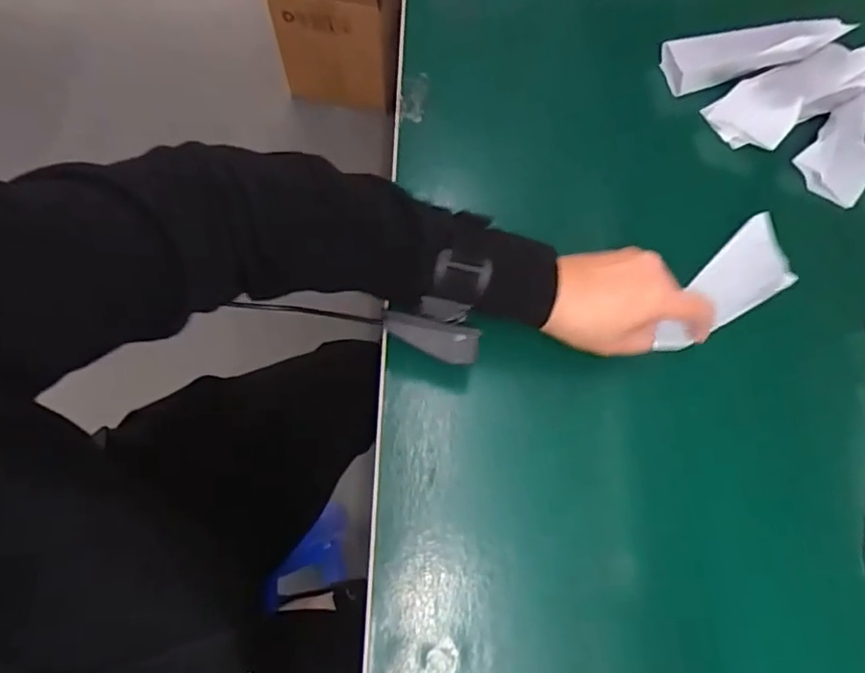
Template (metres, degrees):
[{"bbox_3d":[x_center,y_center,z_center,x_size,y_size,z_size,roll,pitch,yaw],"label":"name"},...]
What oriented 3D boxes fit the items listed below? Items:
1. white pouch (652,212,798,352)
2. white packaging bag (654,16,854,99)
[{"bbox_3d":[0.224,-0.039,0.462,0.128,0.012,0.061,-29,100,-8],"label":"white pouch"},{"bbox_3d":[0.286,-0.262,0.540,0.152,0.036,0.047,-14,72,-6],"label":"white packaging bag"}]

